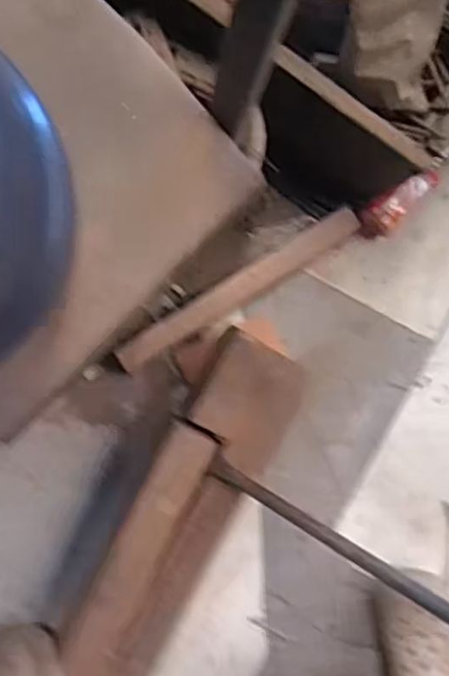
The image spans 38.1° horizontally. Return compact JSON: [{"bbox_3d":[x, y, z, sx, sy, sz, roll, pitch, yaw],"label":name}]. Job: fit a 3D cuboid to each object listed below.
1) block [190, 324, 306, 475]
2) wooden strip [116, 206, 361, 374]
[{"bbox_3d":[0.020,0.077,0.880,0.140,0.098,0.160,25,90,-1],"label":"block"},{"bbox_3d":[0.022,-0.068,0.919,0.387,0.018,0.049,-33,91,0],"label":"wooden strip"}]

